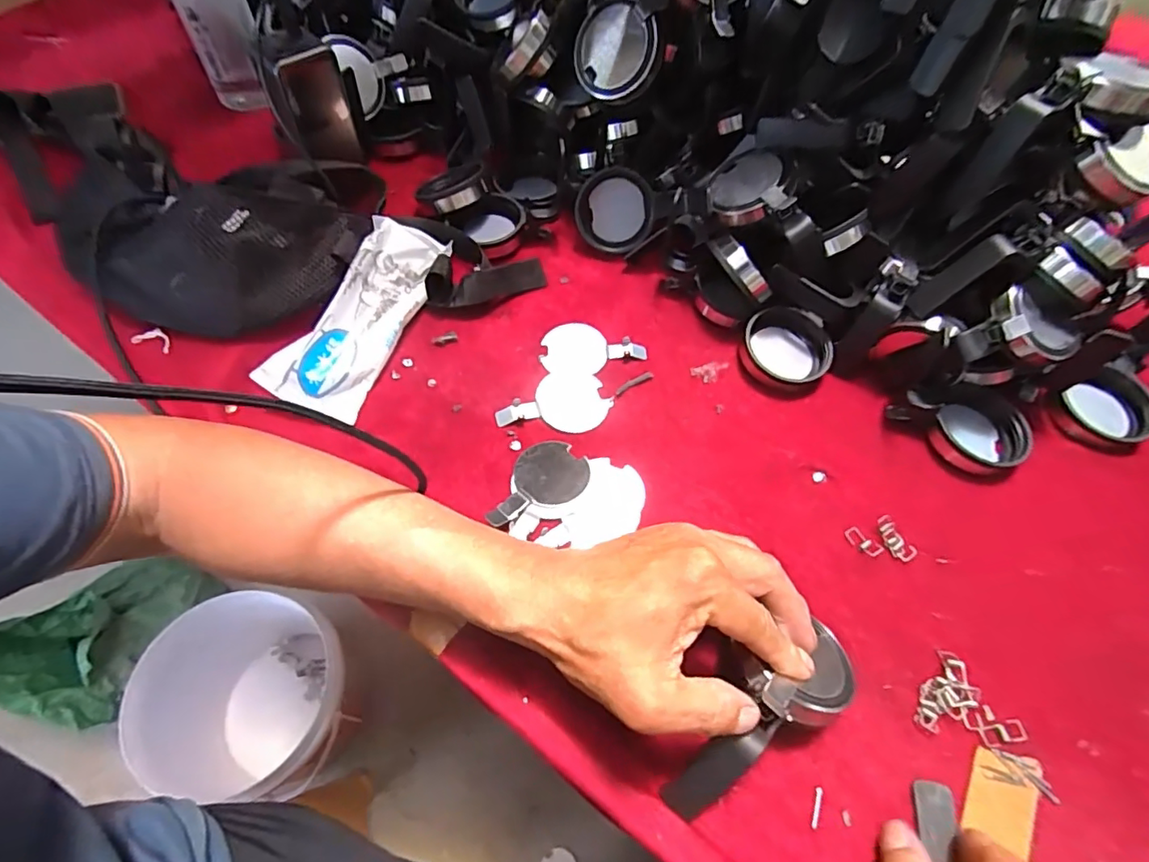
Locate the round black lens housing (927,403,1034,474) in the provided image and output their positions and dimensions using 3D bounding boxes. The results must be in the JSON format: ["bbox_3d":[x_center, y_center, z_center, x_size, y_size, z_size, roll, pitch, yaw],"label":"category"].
[{"bbox_3d":[0.312,0.002,0.435,0.070,0.018,0.059,0,60,-3],"label":"round black lens housing"}]

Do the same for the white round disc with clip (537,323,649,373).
[{"bbox_3d":[0.016,-0.068,0.466,0.084,0.005,0.047,1,60,-3],"label":"white round disc with clip"}]

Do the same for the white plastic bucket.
[{"bbox_3d":[-0.465,0.404,0.871,0.265,0.255,0.239,21,61,9],"label":"white plastic bucket"}]

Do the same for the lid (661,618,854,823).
[{"bbox_3d":[0.097,0.153,0.306,0.129,0.043,0.055,-37,67,-8],"label":"lid"}]

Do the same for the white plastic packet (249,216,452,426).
[{"bbox_3d":[-0.165,-0.095,0.454,0.073,0.025,0.187,36,63,-16],"label":"white plastic packet"}]

